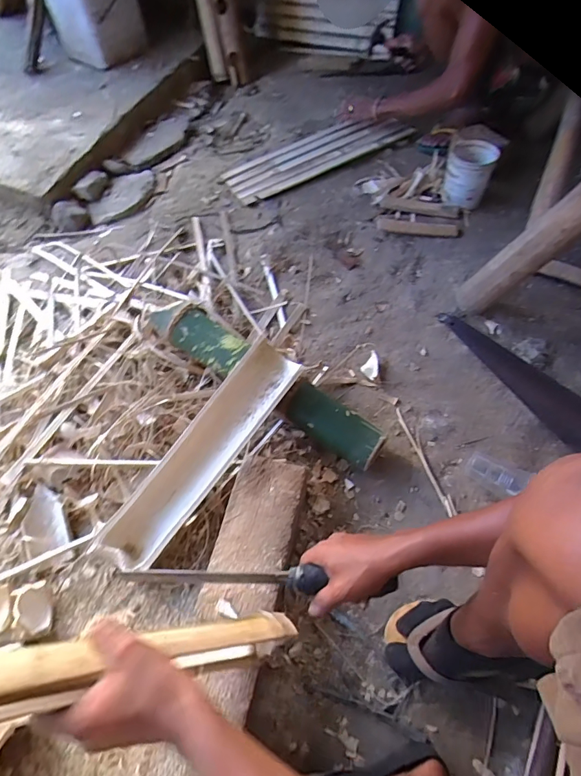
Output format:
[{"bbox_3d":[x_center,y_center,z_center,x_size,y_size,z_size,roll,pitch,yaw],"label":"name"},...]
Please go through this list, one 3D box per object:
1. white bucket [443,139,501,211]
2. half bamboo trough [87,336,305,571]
[{"bbox_3d":[0.465,-0.565,1.123,0.117,0.145,0.146,19,60,13],"label":"white bucket"},{"bbox_3d":[-0.147,0.106,0.730,0.098,0.053,0.427,34,78,21],"label":"half bamboo trough"}]

